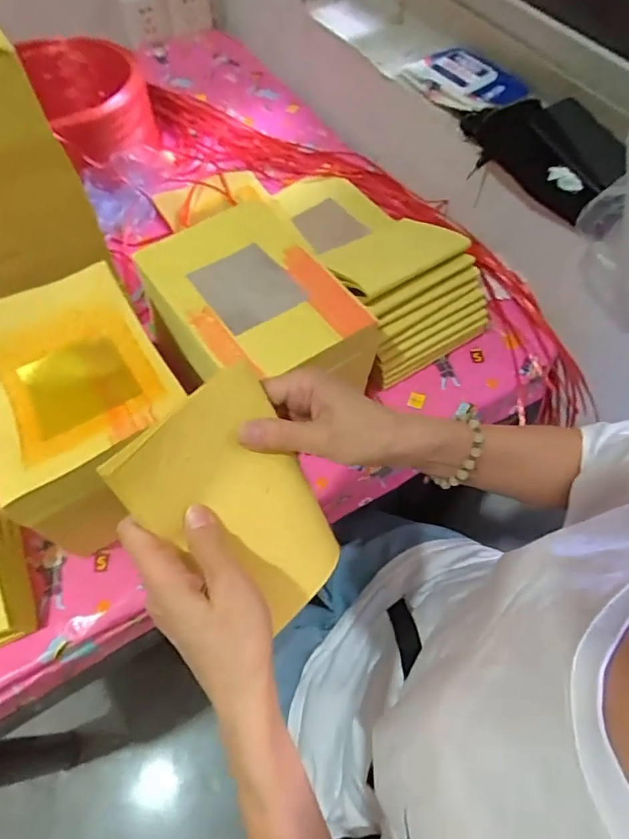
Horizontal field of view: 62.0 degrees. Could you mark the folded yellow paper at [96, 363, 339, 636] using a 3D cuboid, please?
[{"bbox_3d":[-0.043,0.056,0.343,0.108,0.012,0.158,-46,113,-29],"label":"folded yellow paper"}]

